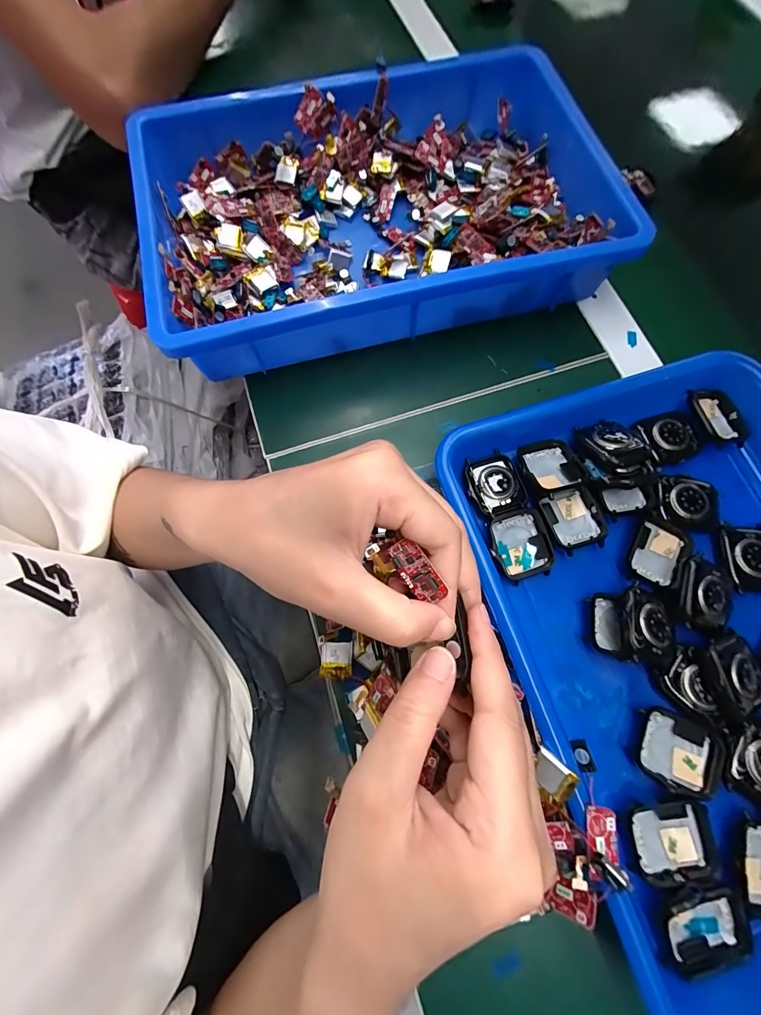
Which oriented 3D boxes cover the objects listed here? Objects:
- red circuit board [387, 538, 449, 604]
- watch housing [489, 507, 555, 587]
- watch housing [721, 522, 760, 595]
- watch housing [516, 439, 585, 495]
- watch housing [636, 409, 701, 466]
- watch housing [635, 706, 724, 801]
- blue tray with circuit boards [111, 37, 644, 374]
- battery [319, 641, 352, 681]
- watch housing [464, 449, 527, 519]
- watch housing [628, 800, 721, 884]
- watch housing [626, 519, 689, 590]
[{"bbox_3d":[0.014,0.027,0.154,0.014,0.004,0.028,-36,89,24],"label":"red circuit board"},{"bbox_3d":[0.090,0.025,0.247,0.036,0.015,0.042,-18,74,-7],"label":"watch housing"},{"bbox_3d":[0.240,0.032,0.245,0.029,0.006,0.044,-3,73,-2],"label":"watch housing"},{"bbox_3d":[0.115,-0.028,0.262,0.038,0.013,0.037,-10,73,-4],"label":"watch housing"},{"bbox_3d":[0.206,-0.050,0.267,0.039,0.006,0.036,-17,74,-7],"label":"watch housing"},{"bbox_3d":[0.169,0.139,0.215,0.044,0.006,0.038,24,74,6],"label":"watch housing"},{"bbox_3d":[-0.005,-0.253,0.319,0.358,0.066,0.245,-14,73,-6],"label":"blue tray with circuit boards"},{"bbox_3d":[-0.027,0.093,0.234,0.019,0.004,0.022,0,73,-1],"label":"battery"},{"bbox_3d":[0.077,-0.016,0.256,0.033,0.007,0.043,-12,73,-5],"label":"watch housing"},{"bbox_3d":[0.158,0.177,0.206,0.045,0.010,0.035,-5,73,-3],"label":"watch housing"},{"bbox_3d":[0.178,0.031,0.248,0.034,0.010,0.042,27,74,7],"label":"watch housing"}]

